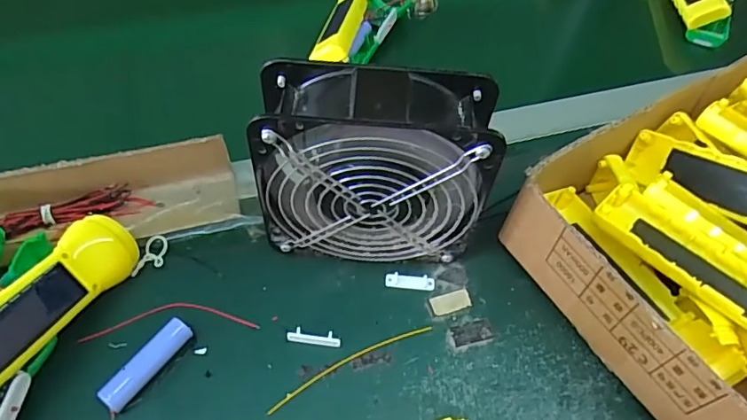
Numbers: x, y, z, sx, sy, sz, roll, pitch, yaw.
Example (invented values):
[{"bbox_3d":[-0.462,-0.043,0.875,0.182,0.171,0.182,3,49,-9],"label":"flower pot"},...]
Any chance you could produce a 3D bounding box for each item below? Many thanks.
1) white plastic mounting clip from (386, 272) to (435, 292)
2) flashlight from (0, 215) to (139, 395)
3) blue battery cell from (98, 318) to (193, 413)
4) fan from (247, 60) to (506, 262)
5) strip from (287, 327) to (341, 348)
[{"bbox_3d":[0.028,0.054,0.402,0.037,0.004,0.011,6,55,0],"label":"white plastic mounting clip"},{"bbox_3d":[-0.219,0.070,0.318,0.047,0.046,0.181,23,45,11],"label":"flashlight"},{"bbox_3d":[-0.150,0.103,0.352,0.016,0.016,0.066,33,59,18],"label":"blue battery cell"},{"bbox_3d":[0.000,-0.026,0.367,0.148,0.153,0.064,5,55,-1],"label":"fan"},{"bbox_3d":[-0.042,0.090,0.373,0.037,0.006,0.010,7,55,0],"label":"strip"}]

